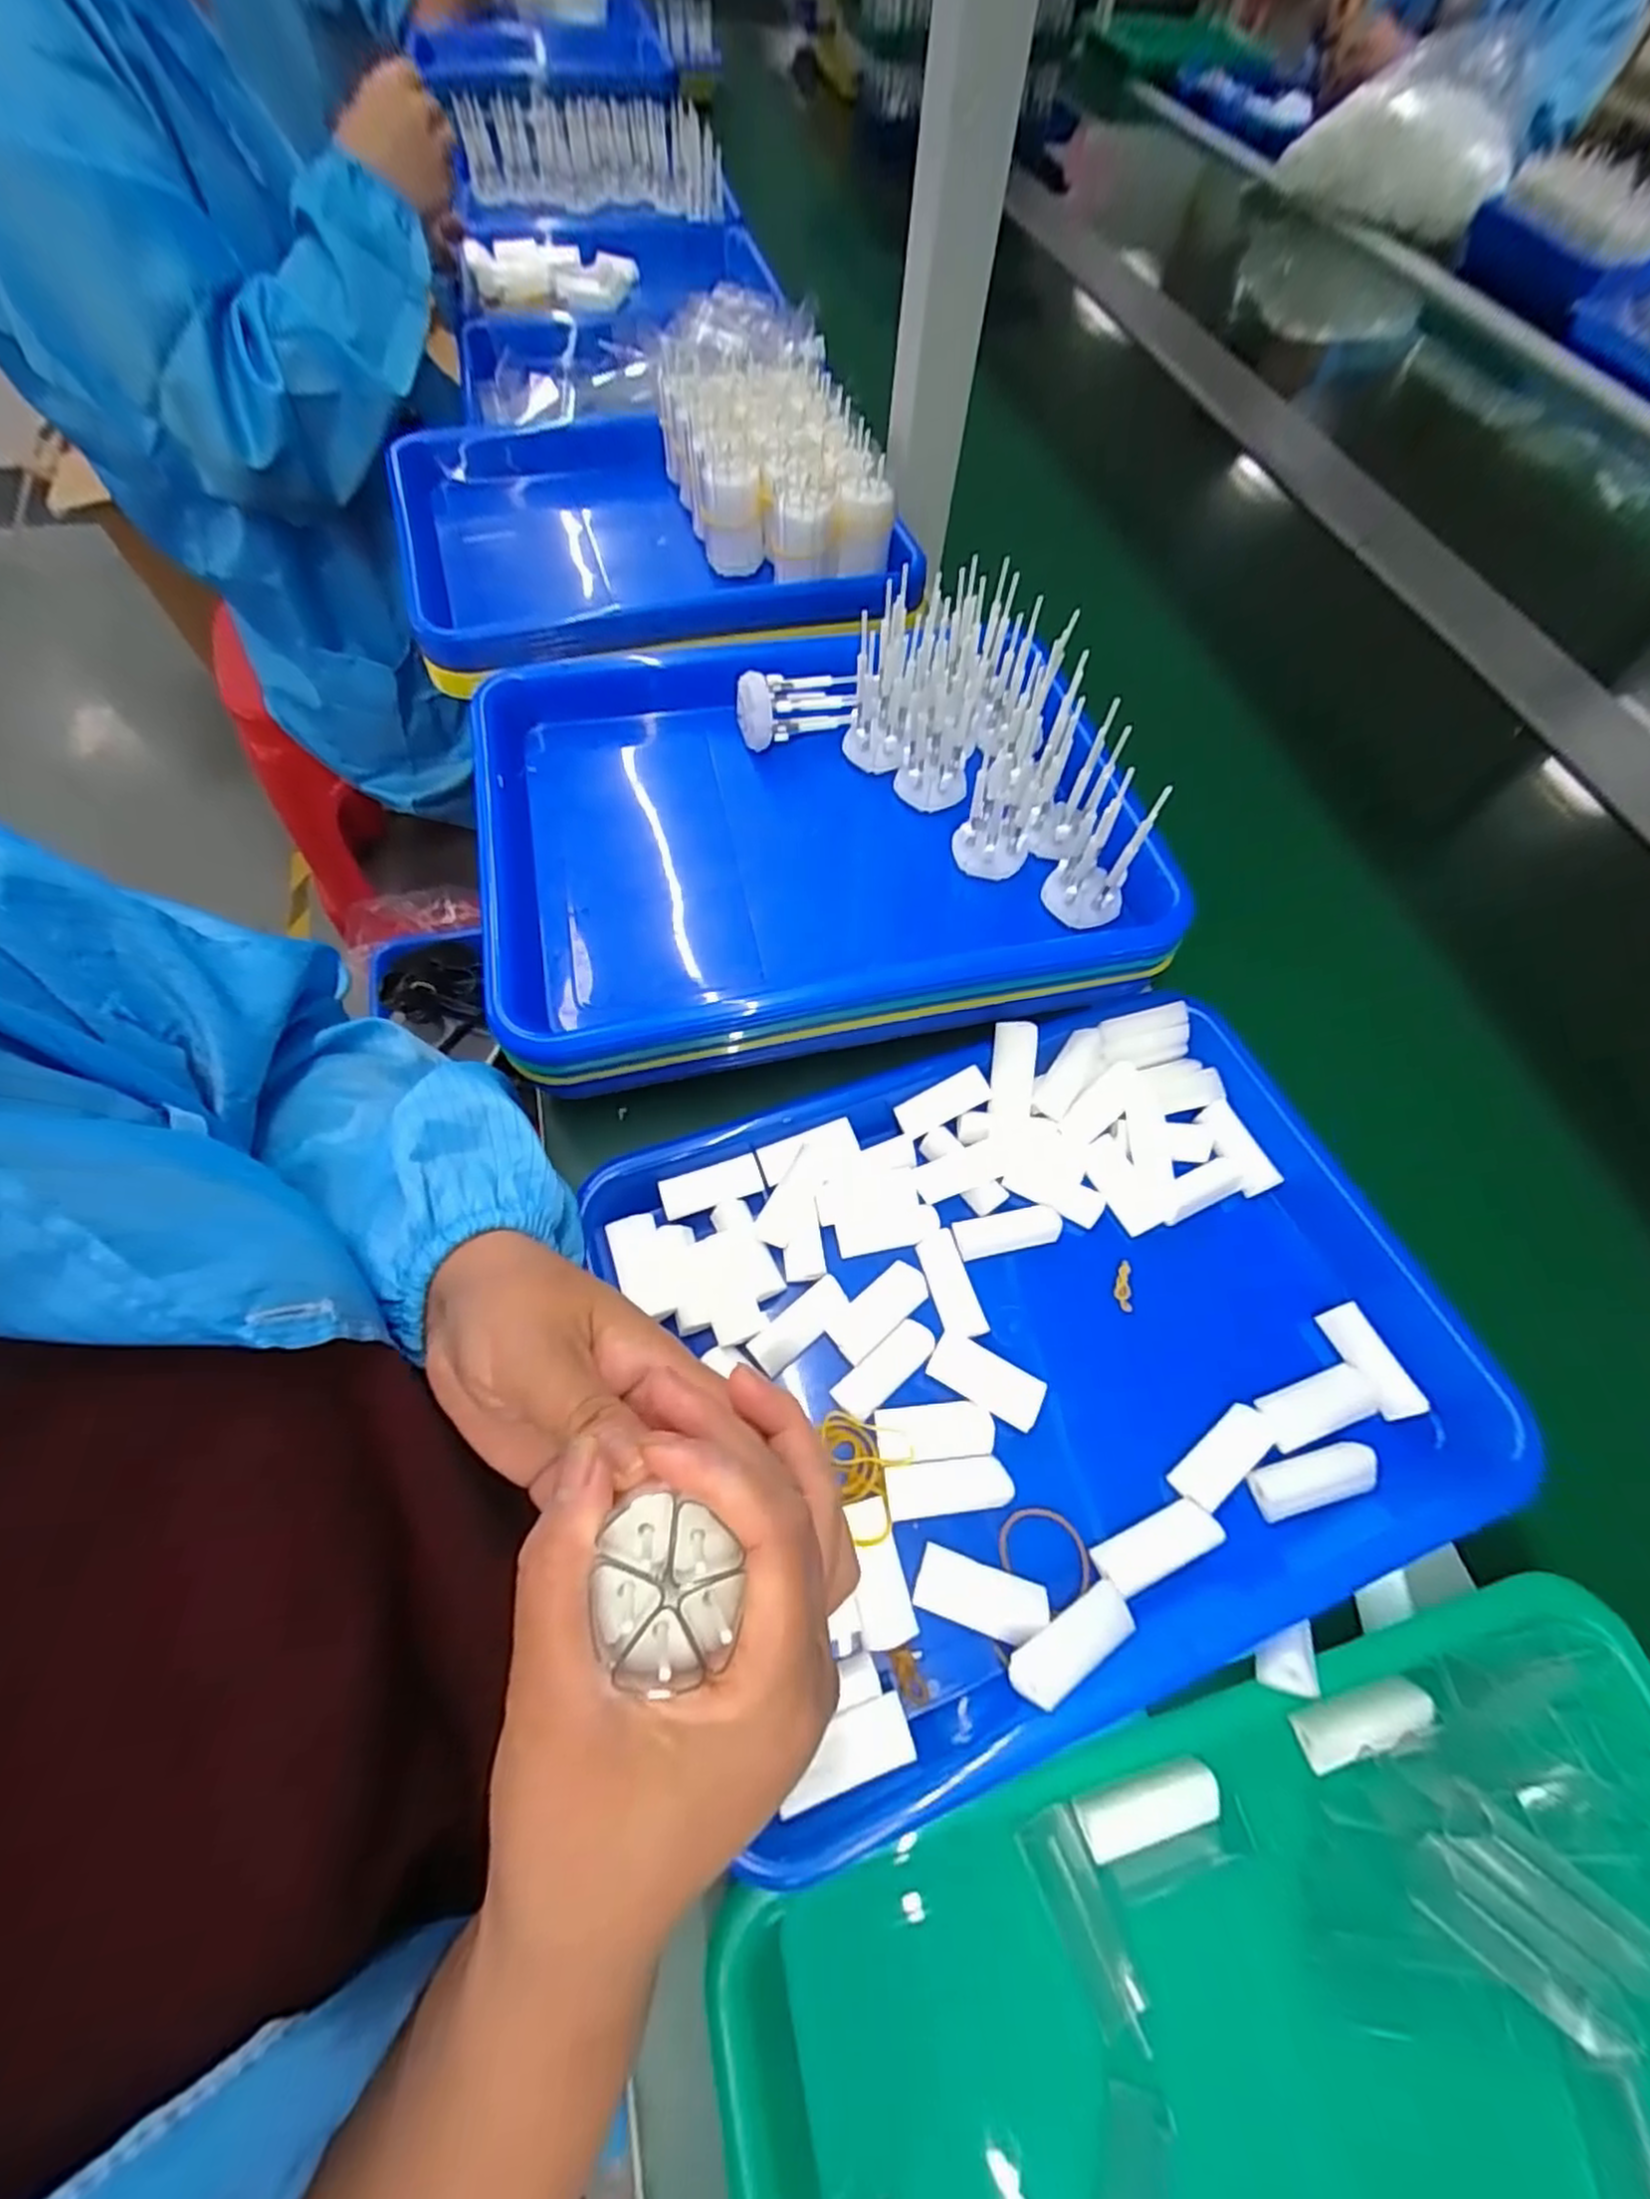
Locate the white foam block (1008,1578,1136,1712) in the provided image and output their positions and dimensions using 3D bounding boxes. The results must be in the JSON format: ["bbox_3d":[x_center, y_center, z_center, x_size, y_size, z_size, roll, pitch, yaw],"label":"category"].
[{"bbox_3d":[0.084,0.186,0.252,0.048,0.012,0.018,-21,59,-27],"label":"white foam block"}]

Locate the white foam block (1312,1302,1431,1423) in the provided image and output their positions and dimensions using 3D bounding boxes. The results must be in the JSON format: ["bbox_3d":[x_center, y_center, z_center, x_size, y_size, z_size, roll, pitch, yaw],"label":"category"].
[{"bbox_3d":[0.228,0.110,0.308,0.015,0.016,0.046,-14,63,-11],"label":"white foam block"}]

